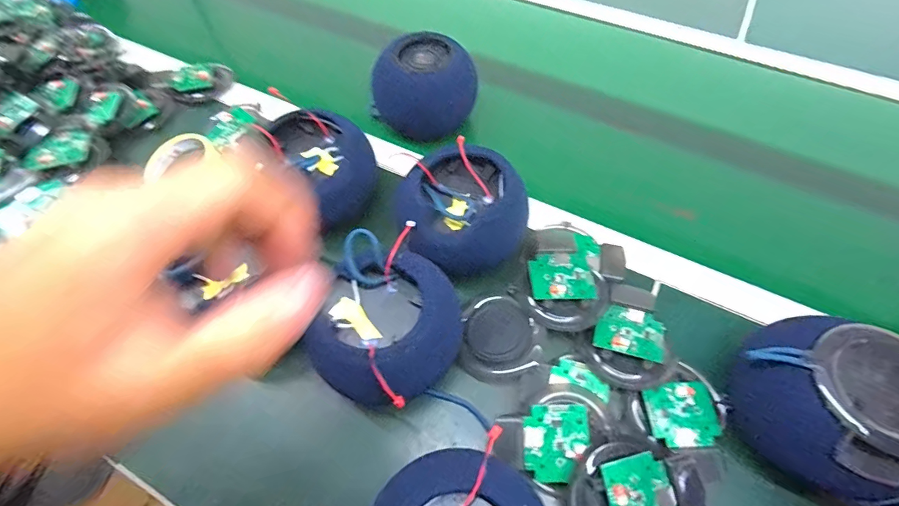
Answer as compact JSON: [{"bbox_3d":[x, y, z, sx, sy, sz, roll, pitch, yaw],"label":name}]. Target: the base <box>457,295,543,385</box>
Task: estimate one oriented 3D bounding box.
[{"bbox_3d":[0.049,0.083,0.411,0.075,0.016,0.085,6,61,3],"label":"base"}]

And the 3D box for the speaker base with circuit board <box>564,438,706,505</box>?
[{"bbox_3d":[0.149,0.198,0.348,0.106,0.041,0.082,-34,66,-18],"label":"speaker base with circuit board"}]

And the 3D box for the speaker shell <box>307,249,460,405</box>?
[{"bbox_3d":[-0.053,0.068,0.368,0.116,0.083,0.113,0,60,0],"label":"speaker shell"}]

